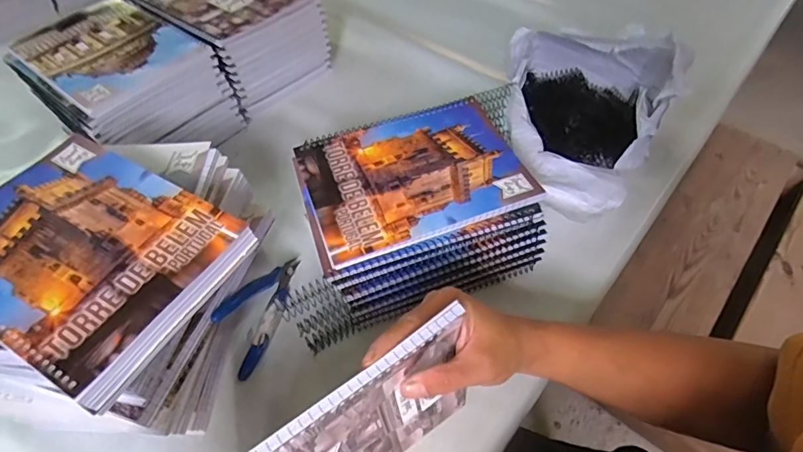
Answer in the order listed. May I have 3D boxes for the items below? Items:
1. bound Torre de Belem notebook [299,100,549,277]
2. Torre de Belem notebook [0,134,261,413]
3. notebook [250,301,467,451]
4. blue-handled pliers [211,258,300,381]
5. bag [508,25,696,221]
[{"bbox_3d":[0.007,-0.051,0.426,0.202,0.009,0.147,-18,55,-11],"label":"bound Torre de Belem notebook"},{"bbox_3d":[-0.229,0.016,0.331,0.197,0.018,0.143,24,58,19],"label":"Torre de Belem notebook"},{"bbox_3d":[-0.035,0.145,0.297,0.189,0.143,0.009,-31,52,-21],"label":"notebook"},{"bbox_3d":[-0.125,0.065,0.408,0.029,0.064,0.123,15,55,12],"label":"blue-handled pliers"},{"bbox_3d":[0.196,-0.126,0.510,0.185,0.103,0.215,19,56,15],"label":"bag"}]

